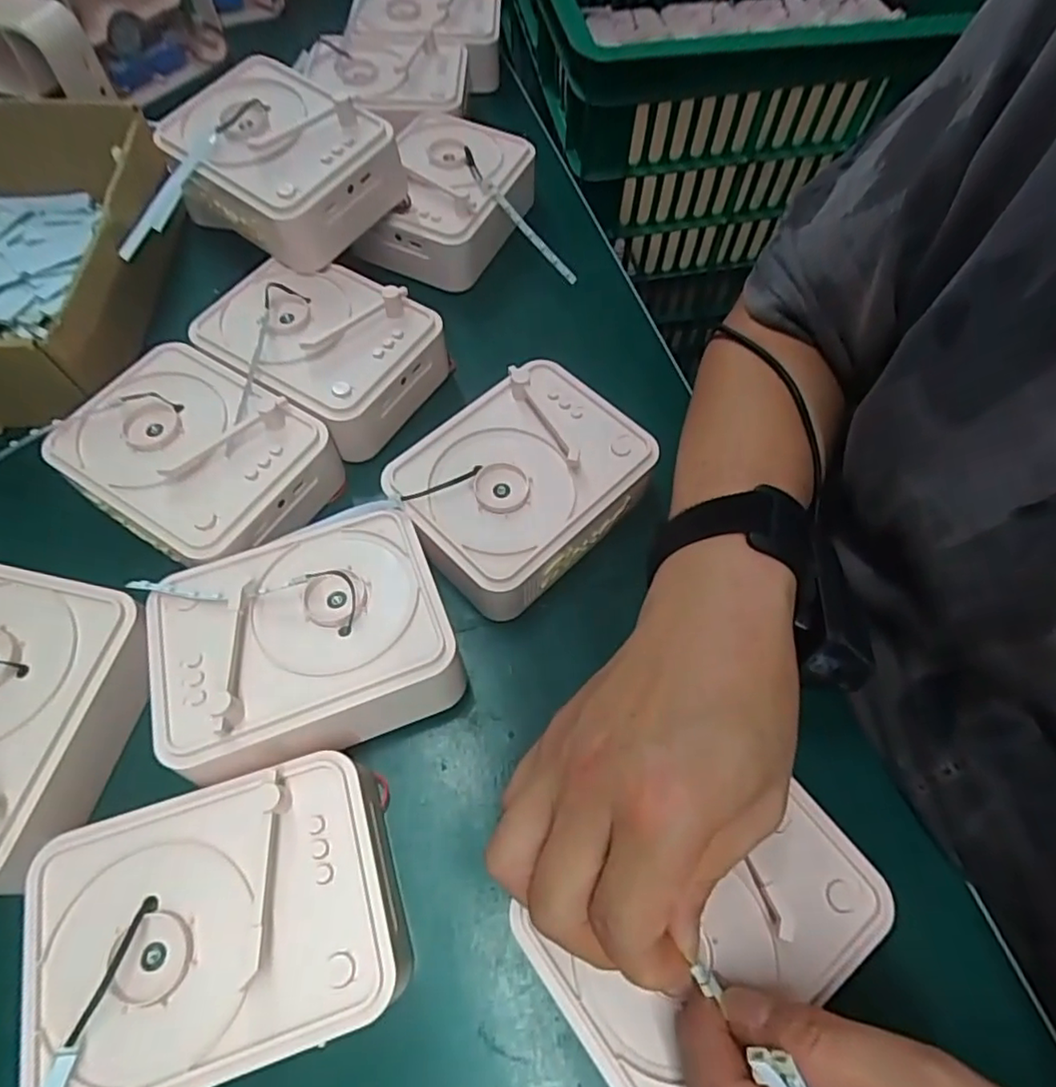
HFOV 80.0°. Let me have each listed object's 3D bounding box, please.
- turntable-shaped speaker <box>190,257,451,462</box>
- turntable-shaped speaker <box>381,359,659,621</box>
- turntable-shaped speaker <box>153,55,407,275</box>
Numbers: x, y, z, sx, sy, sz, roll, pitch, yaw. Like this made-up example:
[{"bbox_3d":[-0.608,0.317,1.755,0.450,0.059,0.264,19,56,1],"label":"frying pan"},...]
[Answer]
[{"bbox_3d":[-0.124,-0.121,0.383,0.131,0.042,0.099,29,66,13],"label":"turntable-shaped speaker"},{"bbox_3d":[-0.003,-0.033,0.342,0.127,0.050,0.097,-40,71,-19],"label":"turntable-shaped speaker"},{"bbox_3d":[-0.155,-0.240,0.397,0.134,0.052,0.100,31,66,13],"label":"turntable-shaped speaker"}]

